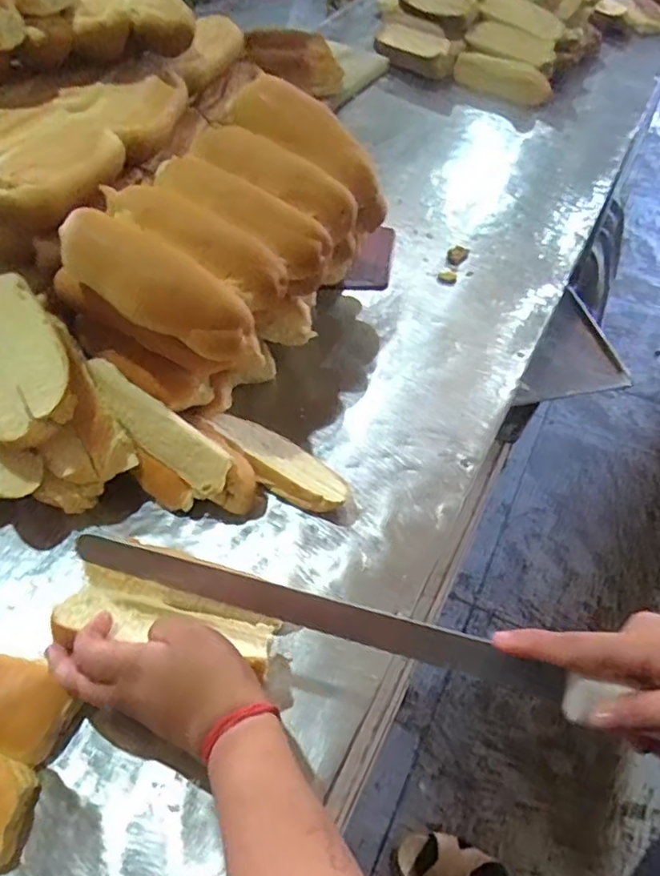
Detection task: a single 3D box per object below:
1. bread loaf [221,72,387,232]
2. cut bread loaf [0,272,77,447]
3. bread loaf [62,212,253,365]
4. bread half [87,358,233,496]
[{"bbox_3d":[-0.011,-0.265,0.558,0.163,0.050,0.052,41,60,0],"label":"bread loaf"},{"bbox_3d":[-0.245,-0.060,0.477,0.084,0.032,0.145,-34,67,0],"label":"cut bread loaf"},{"bbox_3d":[-0.130,-0.113,0.458,0.147,0.036,0.055,33,58,-1],"label":"bread loaf"},{"bbox_3d":[-0.140,-0.010,0.490,0.145,0.038,0.033,31,59,22],"label":"bread half"}]

